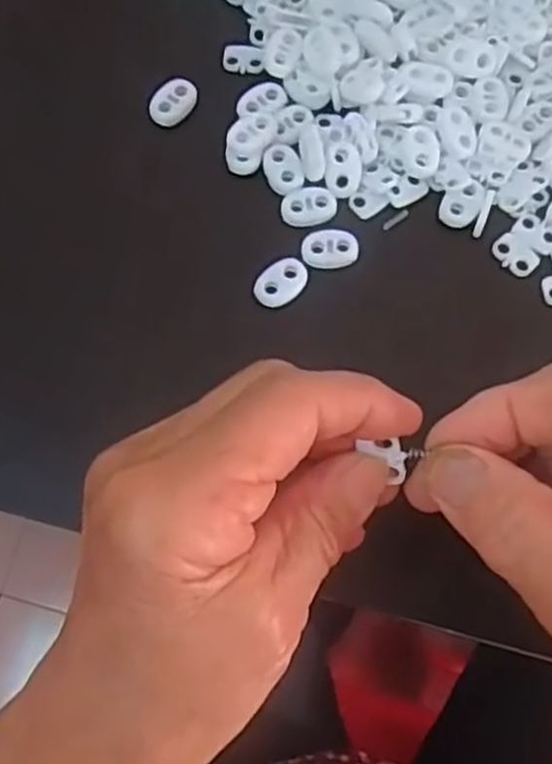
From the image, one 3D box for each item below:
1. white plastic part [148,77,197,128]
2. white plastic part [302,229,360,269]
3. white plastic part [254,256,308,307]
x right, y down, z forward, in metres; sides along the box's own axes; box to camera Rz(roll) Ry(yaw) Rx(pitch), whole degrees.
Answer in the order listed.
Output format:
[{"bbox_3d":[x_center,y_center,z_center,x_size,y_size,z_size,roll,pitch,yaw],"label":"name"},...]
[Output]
[{"bbox_3d":[-0.044,-0.119,0.327,0.014,0.009,0.022,36,76,10],"label":"white plastic part"},{"bbox_3d":[0.022,-0.054,0.310,0.023,0.004,0.016,-8,74,-3],"label":"white plastic part"},{"bbox_3d":[0.002,-0.040,0.305,0.015,0.004,0.023,38,77,10],"label":"white plastic part"}]

